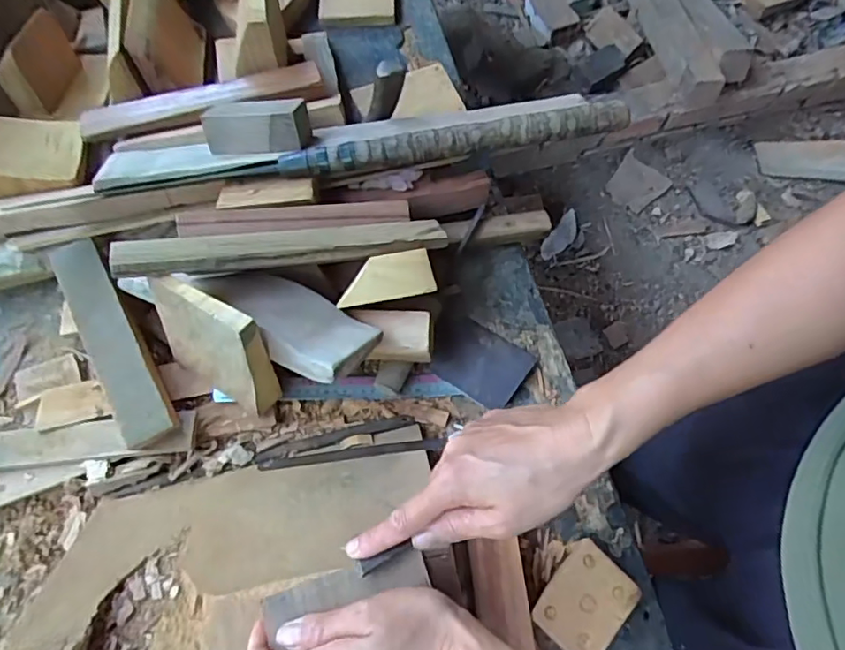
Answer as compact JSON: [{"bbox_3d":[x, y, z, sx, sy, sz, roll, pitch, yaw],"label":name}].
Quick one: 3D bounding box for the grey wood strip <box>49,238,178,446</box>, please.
[{"bbox_3d":[-0.321,0.011,0.582,0.051,0.025,0.242,-29,69,-15],"label":"grey wood strip"}]

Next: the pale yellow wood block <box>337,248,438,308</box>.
[{"bbox_3d":[-0.038,-0.047,0.573,0.094,0.020,0.044,-11,92,-5],"label":"pale yellow wood block"}]

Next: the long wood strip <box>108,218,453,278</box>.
[{"bbox_3d":[-0.126,-0.079,0.558,0.314,0.020,0.048,-8,64,-20],"label":"long wood strip"}]

